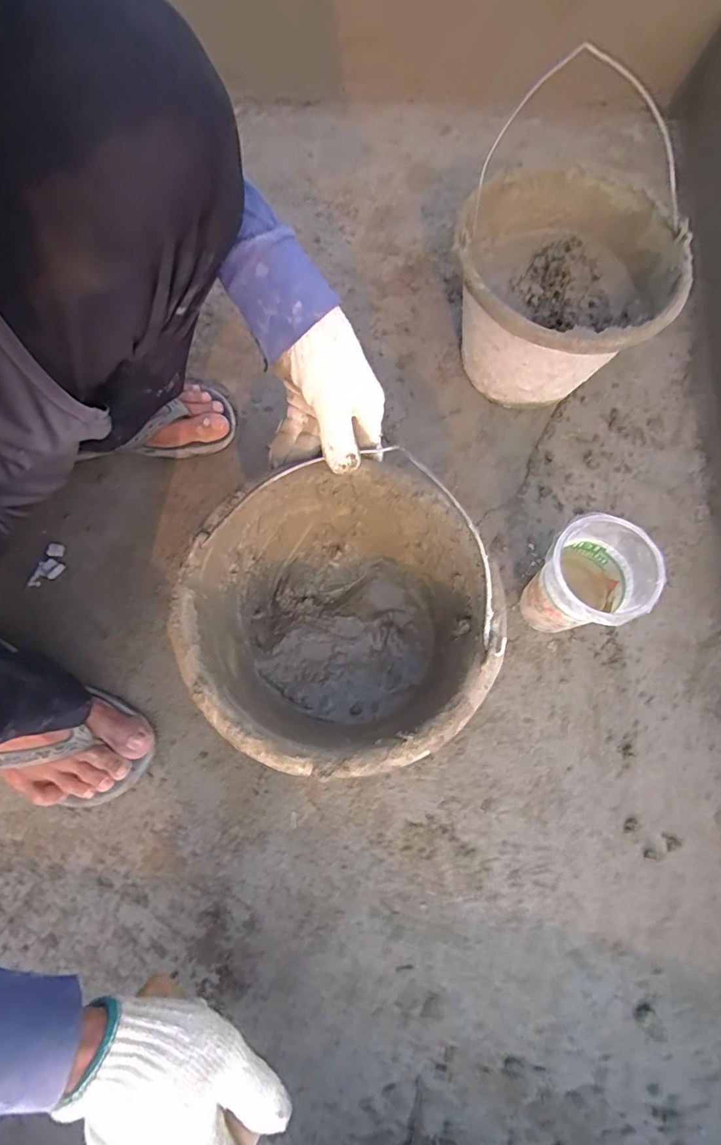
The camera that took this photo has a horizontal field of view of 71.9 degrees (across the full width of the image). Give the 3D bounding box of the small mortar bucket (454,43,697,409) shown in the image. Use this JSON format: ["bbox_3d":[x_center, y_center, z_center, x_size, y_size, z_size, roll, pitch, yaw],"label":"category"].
[{"bbox_3d":[0.220,-0.315,0.599,0.236,0.199,0.257,9,70,3],"label":"small mortar bucket"}]

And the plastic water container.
[{"bbox_3d":[0.210,0.020,0.491,0.088,0.155,0.089,0,70,0],"label":"plastic water container"}]

